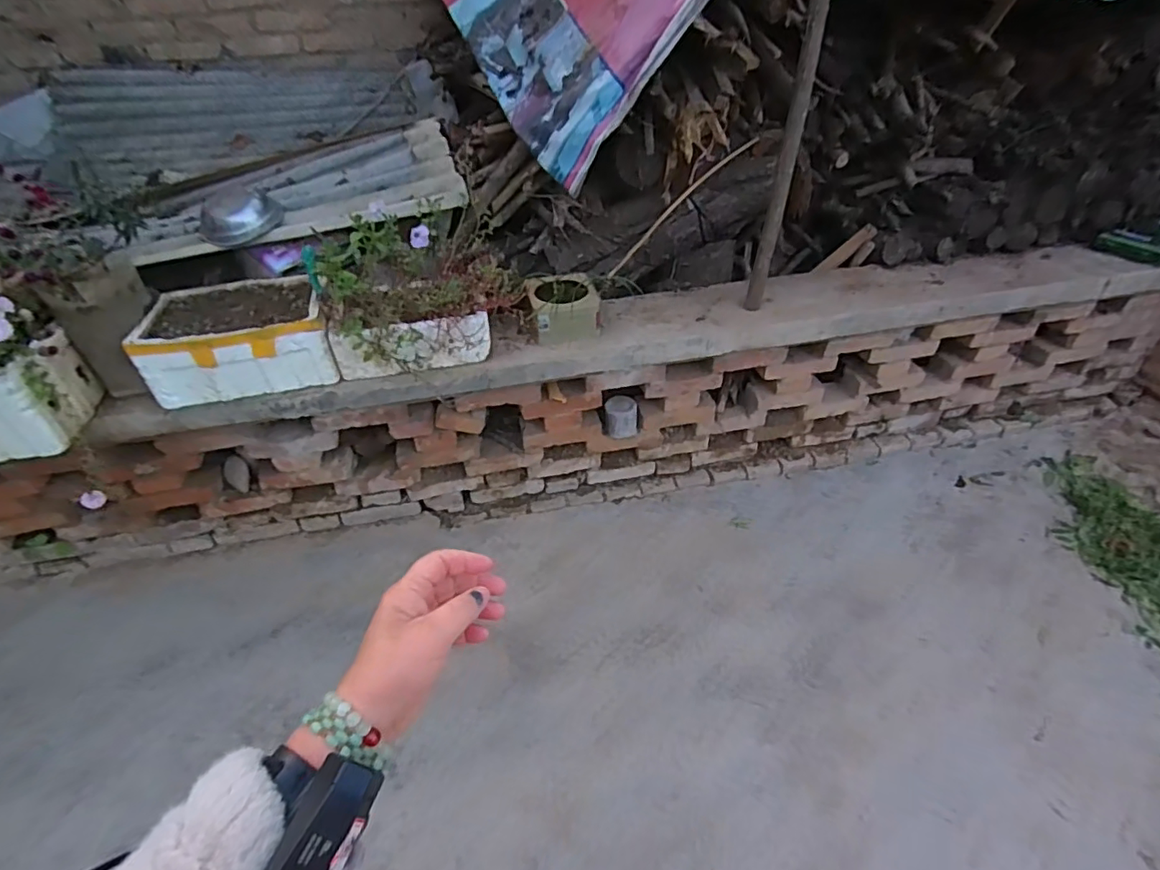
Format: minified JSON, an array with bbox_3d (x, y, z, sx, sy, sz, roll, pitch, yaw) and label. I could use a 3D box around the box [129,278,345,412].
[{"bbox_3d":[-0.796,-0.233,1.359,0.400,0.180,0.283,-11,43,-9],"label":"box"}]

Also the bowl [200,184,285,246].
[{"bbox_3d":[-0.871,-0.566,1.435,0.198,0.080,0.203,-25,47,-22],"label":"bowl"}]

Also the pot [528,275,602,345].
[{"bbox_3d":[-0.036,-0.330,1.474,0.181,0.113,0.210,-6,43,-4],"label":"pot"}]

